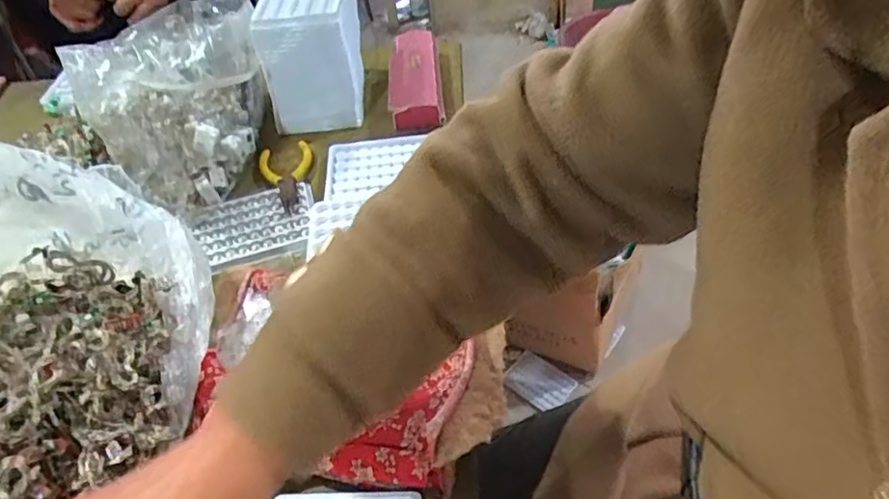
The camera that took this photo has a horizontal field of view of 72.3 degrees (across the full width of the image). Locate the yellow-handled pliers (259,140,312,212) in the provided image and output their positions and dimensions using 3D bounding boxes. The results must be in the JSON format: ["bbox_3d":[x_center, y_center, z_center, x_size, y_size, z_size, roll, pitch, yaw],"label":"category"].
[{"bbox_3d":[-0.158,-0.079,0.618,0.054,0.013,0.108,-17,46,-10],"label":"yellow-handled pliers"}]

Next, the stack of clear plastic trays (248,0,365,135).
[{"bbox_3d":[-0.140,-0.223,0.667,0.094,0.130,0.122,-3,46,4],"label":"stack of clear plastic trays"}]

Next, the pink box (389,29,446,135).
[{"bbox_3d":[-0.032,-0.201,0.705,0.060,0.033,0.162,-6,46,1],"label":"pink box"}]

